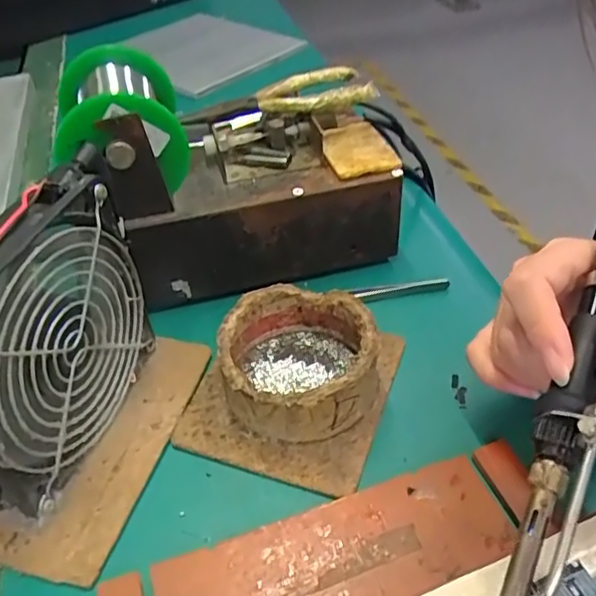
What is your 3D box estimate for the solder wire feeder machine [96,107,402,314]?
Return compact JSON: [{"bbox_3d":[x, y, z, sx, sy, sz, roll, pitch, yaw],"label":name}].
[{"bbox_3d":[-0.026,-0.075,0.376,0.167,0.117,0.066,-14,44,-9],"label":"solder wire feeder machine"}]

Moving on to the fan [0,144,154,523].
[{"bbox_3d":[-0.115,0.022,0.278,0.026,0.125,0.124,10,46,16],"label":"fan"}]

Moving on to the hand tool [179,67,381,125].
[{"bbox_3d":[-0.012,-0.128,0.381,0.124,0.011,0.042,-16,43,-12],"label":"hand tool"}]

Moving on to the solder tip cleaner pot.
[{"bbox_3d":[0.001,0.034,0.318,0.078,0.040,0.081,-3,44,3],"label":"solder tip cleaner pot"}]

